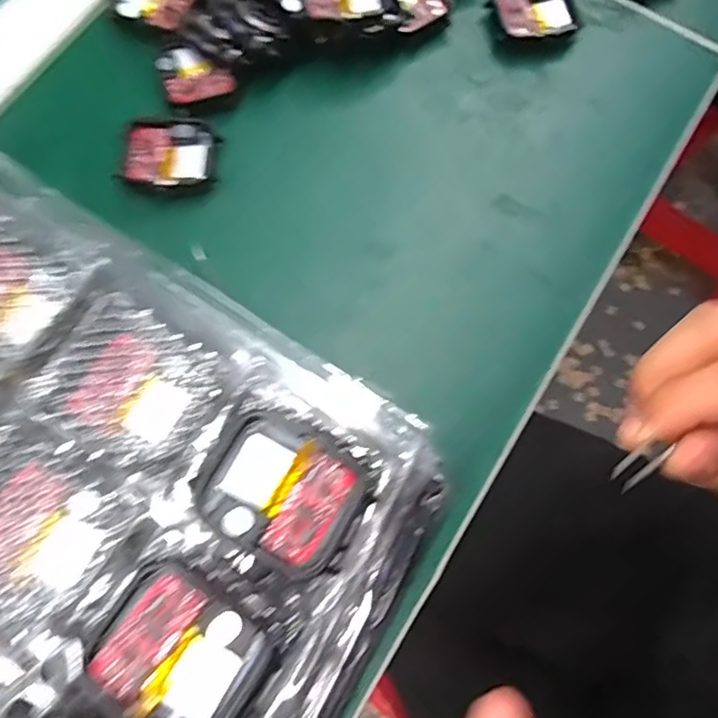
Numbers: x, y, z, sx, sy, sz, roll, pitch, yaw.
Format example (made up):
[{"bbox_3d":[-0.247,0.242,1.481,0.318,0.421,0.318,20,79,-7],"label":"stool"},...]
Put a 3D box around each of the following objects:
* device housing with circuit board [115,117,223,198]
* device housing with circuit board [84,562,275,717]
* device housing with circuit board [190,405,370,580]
[{"bbox_3d":[-0.092,-0.098,0.281,0.044,0.006,0.039,2,76,-1],"label":"device housing with circuit board"},{"bbox_3d":[-0.048,0.079,0.156,0.043,0.005,0.034,37,78,7],"label":"device housing with circuit board"},{"bbox_3d":[-0.023,0.037,0.169,0.045,0.006,0.037,33,77,6],"label":"device housing with circuit board"}]

